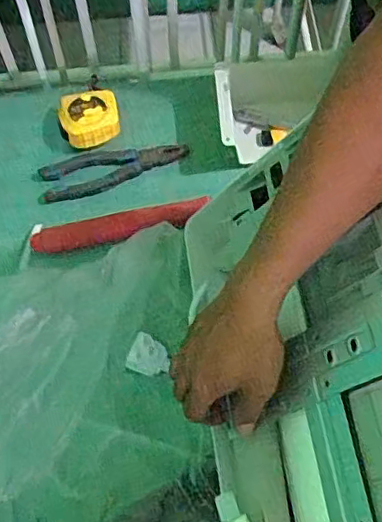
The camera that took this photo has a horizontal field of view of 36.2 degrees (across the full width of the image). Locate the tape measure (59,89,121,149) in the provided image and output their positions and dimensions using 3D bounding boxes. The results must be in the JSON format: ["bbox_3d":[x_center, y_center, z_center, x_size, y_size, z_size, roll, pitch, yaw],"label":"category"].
[{"bbox_3d":[-0.141,-0.200,0.824,0.082,0.039,0.083,-10,62,-8],"label":"tape measure"}]

